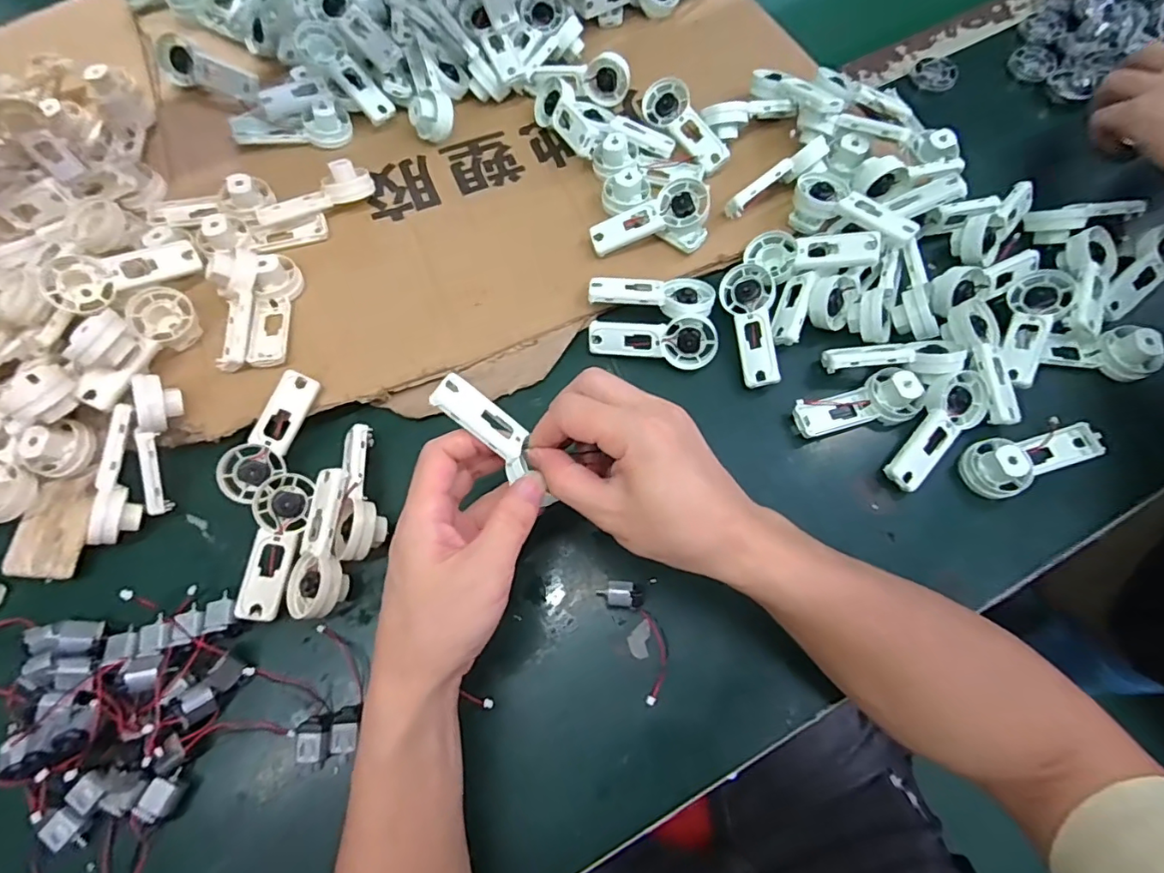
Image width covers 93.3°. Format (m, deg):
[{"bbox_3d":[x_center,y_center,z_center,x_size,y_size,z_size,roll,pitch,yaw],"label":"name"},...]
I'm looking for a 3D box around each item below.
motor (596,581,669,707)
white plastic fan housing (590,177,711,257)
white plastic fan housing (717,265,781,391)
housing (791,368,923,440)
[{"bbox_3d":[0.038,0.125,0.347,0.029,0.021,0.072,-23,73,-7],"label":"motor"},{"bbox_3d":[0.053,-0.169,0.430,0.092,0.016,0.036,-21,72,8],"label":"white plastic fan housing"},{"bbox_3d":[0.128,-0.085,0.415,0.037,0.015,0.097,-10,74,26],"label":"white plastic fan housing"},{"bbox_3d":[0.196,-0.020,0.390,0.085,0.025,0.038,-20,73,-6],"label":"housing"}]

